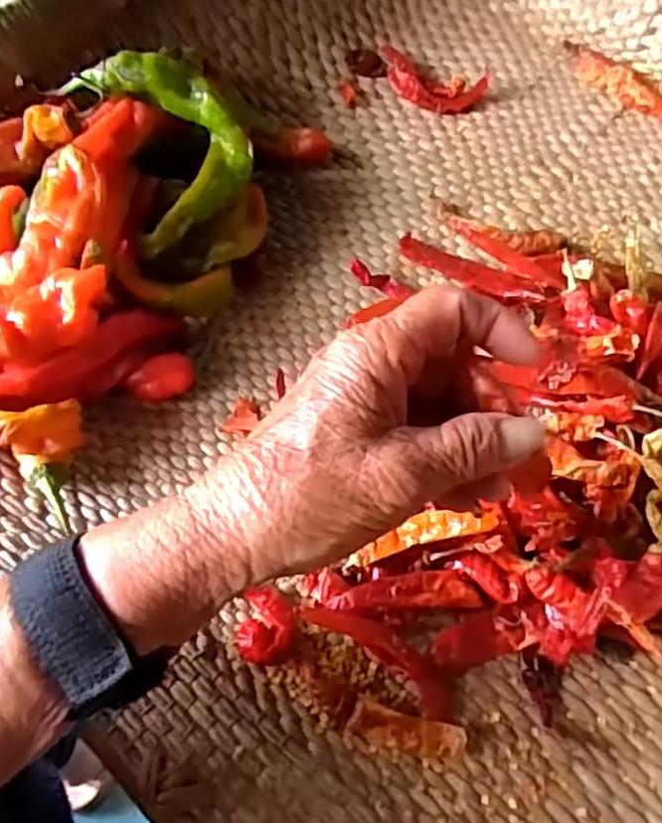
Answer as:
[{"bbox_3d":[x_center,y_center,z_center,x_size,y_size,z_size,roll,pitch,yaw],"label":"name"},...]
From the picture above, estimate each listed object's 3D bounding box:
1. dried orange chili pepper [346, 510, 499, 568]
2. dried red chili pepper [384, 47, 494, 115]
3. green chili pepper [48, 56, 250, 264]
[{"bbox_3d":[0.045,0.058,0.322,0.069,0.006,0.016,-20,64,15],"label":"dried orange chili pepper"},{"bbox_3d":[0.078,-0.242,0.484,0.080,0.018,0.052,5,65,4],"label":"dried red chili pepper"},{"bbox_3d":[-0.092,-0.154,0.373,0.084,0.044,0.114,-28,67,-11],"label":"green chili pepper"}]

